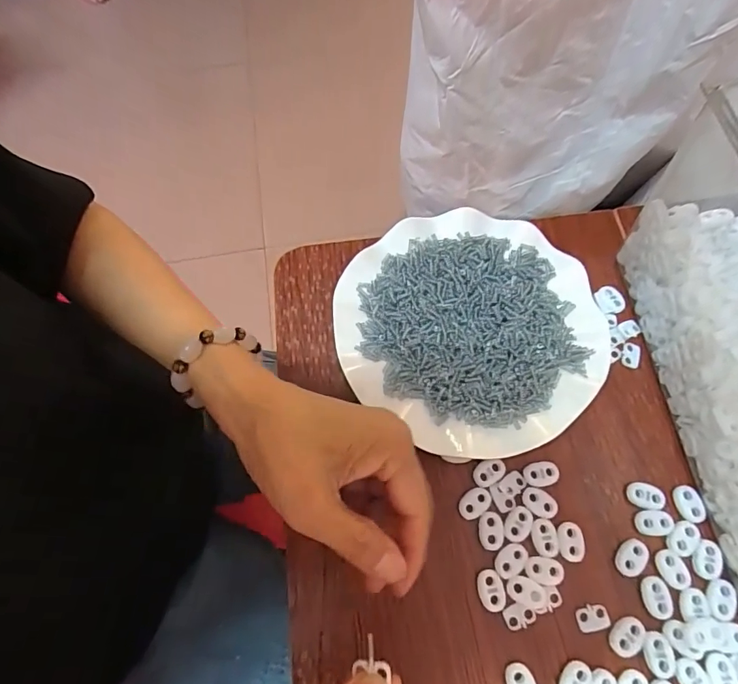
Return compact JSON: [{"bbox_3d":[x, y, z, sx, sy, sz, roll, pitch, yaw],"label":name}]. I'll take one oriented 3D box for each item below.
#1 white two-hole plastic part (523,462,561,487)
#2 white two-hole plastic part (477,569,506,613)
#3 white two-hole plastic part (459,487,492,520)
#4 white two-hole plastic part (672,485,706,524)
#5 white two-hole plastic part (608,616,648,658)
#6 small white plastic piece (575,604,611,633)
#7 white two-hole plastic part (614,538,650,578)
[{"bbox_3d":[0.114,0.087,0.299,0.022,0.004,0.015,-5,68,1],"label":"white two-hole plastic part"},{"bbox_3d":[0.075,0.152,0.276,0.016,0.004,0.022,-4,68,1],"label":"white two-hole plastic part"},{"bbox_3d":[0.069,0.105,0.294,0.023,0.004,0.016,-33,70,-10],"label":"white two-hole plastic part"},{"bbox_3d":[0.205,0.104,0.291,0.014,0.005,0.022,-13,68,-2],"label":"white two-hole plastic part"},{"bbox_3d":[0.152,0.173,0.265,0.023,0.004,0.017,-40,71,-12],"label":"white two-hole plastic part"},{"bbox_3d":[0.134,0.165,0.271,0.019,0.004,0.014,-12,68,-2],"label":"small white plastic piece"},{"bbox_3d":[0.163,0.134,0.281,0.016,0.004,0.024,38,75,16],"label":"white two-hole plastic part"}]

